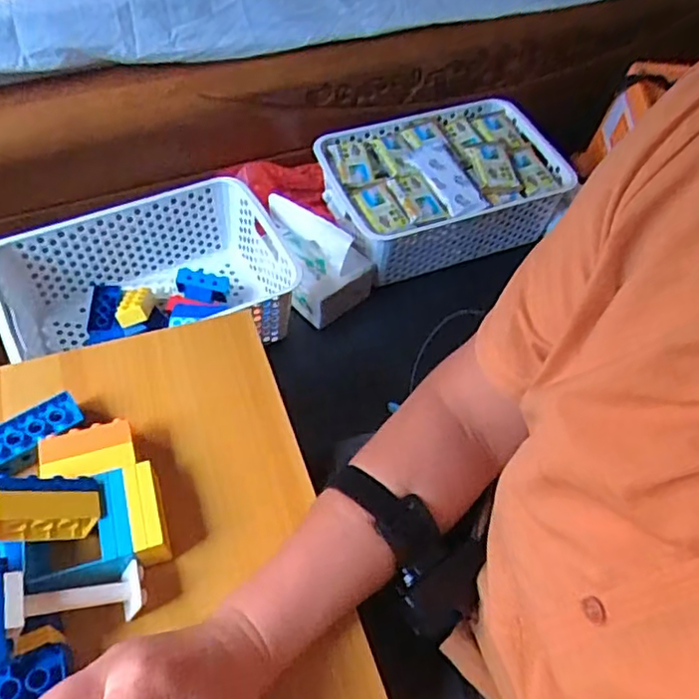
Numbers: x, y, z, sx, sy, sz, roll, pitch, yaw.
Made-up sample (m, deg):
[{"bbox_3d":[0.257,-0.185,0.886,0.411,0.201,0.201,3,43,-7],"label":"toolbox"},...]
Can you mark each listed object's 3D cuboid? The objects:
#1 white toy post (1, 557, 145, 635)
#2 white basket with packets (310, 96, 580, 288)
[{"bbox_3d":[-0.169,0.153,0.380,0.081,0.023,0.033,11,46,-41],"label":"white toy post"},{"bbox_3d":[0.126,-0.228,0.848,0.326,0.101,0.209,-18,58,-16],"label":"white basket with packets"}]

